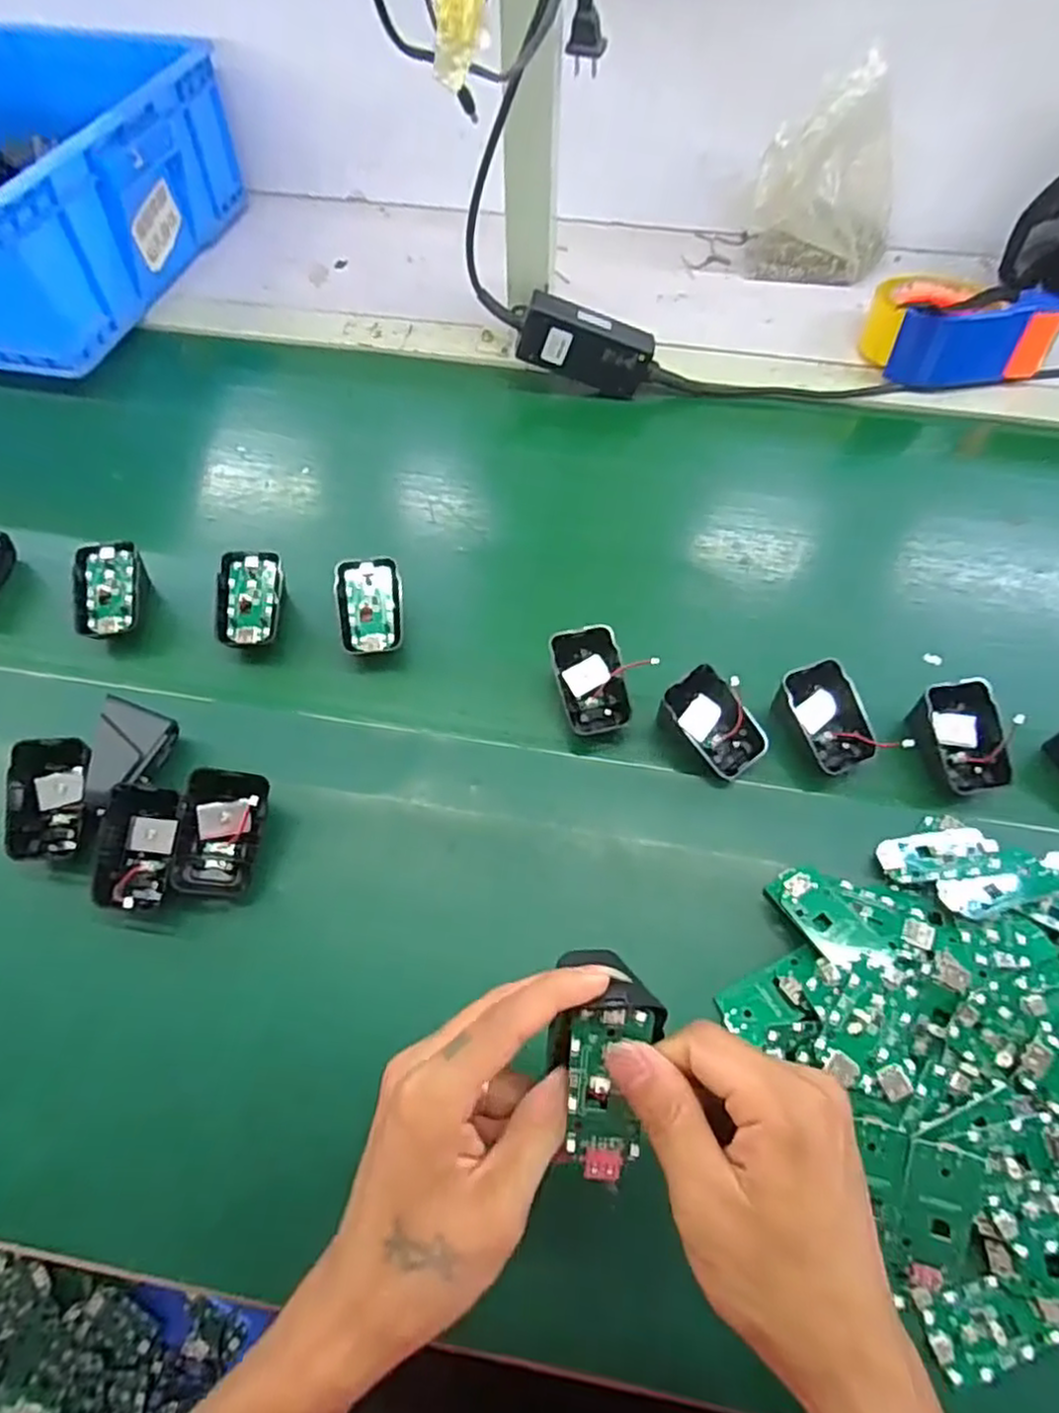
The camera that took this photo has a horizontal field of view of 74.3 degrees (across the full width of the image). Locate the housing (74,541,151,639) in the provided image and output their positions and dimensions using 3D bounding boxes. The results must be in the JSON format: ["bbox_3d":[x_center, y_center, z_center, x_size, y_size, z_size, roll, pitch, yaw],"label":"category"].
[{"bbox_3d":[-0.300,-0.077,0.503,0.040,0.049,0.064,-4,56,-1],"label":"housing"}]

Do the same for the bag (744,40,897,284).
[{"bbox_3d":[0.293,-0.506,0.684,0.136,0.161,0.072,15,58,12],"label":"bag"}]

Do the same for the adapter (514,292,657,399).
[{"bbox_3d":[0.050,-0.316,0.616,0.113,0.057,0.026,15,55,-13],"label":"adapter"}]

